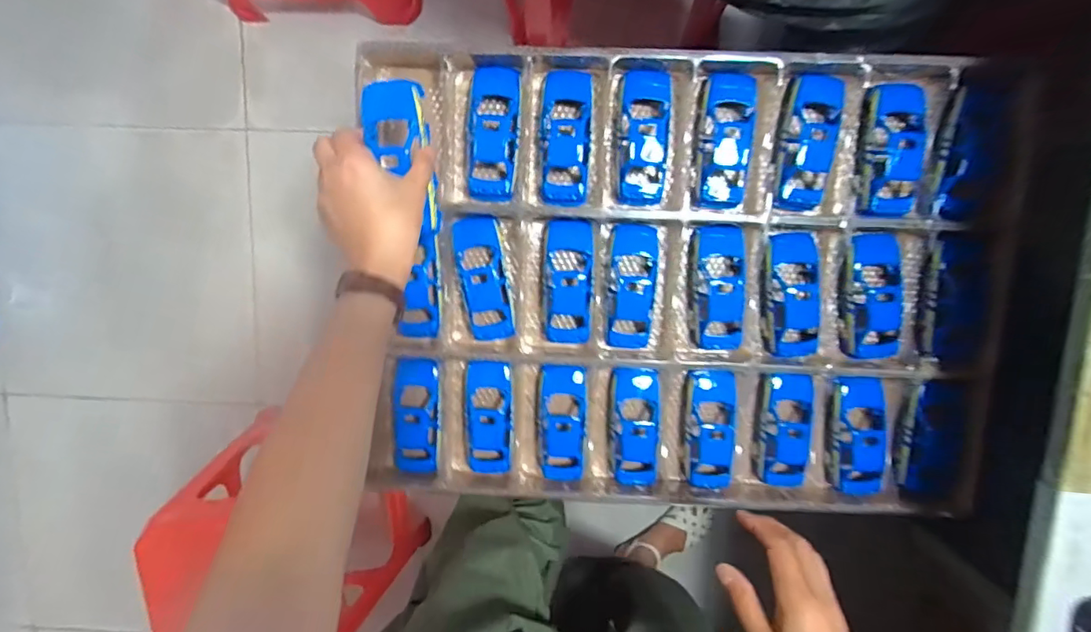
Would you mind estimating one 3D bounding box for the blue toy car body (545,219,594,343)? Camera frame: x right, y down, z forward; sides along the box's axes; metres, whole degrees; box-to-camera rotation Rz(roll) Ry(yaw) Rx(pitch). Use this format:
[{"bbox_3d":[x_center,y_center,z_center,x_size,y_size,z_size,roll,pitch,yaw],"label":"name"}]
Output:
[{"bbox_3d":[0.025,-0.035,0.547,0.047,0.024,0.127,1,99,1],"label":"blue toy car body"}]

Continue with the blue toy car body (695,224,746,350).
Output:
[{"bbox_3d":[0.184,-0.029,0.547,0.049,0.025,0.130,-3,99,2],"label":"blue toy car body"}]

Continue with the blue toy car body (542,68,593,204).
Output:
[{"bbox_3d":[0.022,-0.179,0.530,0.052,0.023,0.132,1,99,1],"label":"blue toy car body"}]

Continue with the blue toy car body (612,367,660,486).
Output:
[{"bbox_3d":[0.099,0.123,0.565,0.050,0.035,0.128,0,99,1],"label":"blue toy car body"}]

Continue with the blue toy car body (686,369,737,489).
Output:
[{"bbox_3d":[0.179,0.125,0.575,0.051,0.040,0.130,5,99,1],"label":"blue toy car body"}]

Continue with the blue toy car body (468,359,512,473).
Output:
[{"bbox_3d":[-0.061,0.110,0.567,0.047,0.026,0.122,1,99,1],"label":"blue toy car body"}]

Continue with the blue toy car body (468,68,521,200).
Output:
[{"bbox_3d":[-0.053,-0.186,0.534,0.050,0.026,0.132,4,99,1],"label":"blue toy car body"}]

